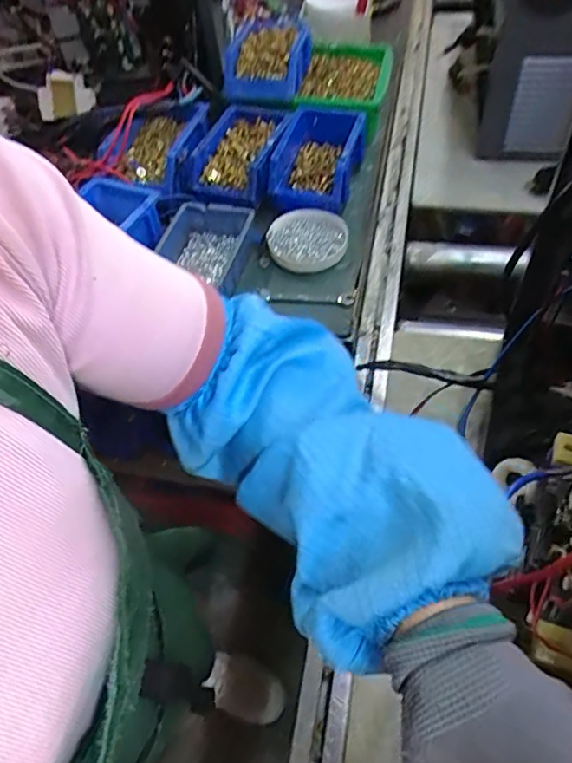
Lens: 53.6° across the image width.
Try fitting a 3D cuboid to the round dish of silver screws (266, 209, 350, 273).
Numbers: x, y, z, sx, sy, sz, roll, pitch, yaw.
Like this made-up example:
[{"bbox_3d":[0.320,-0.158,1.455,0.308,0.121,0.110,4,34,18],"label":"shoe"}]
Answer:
[{"bbox_3d":[0.031,-0.190,0.747,0.100,0.022,0.096,-3,53,3],"label":"round dish of silver screws"}]

